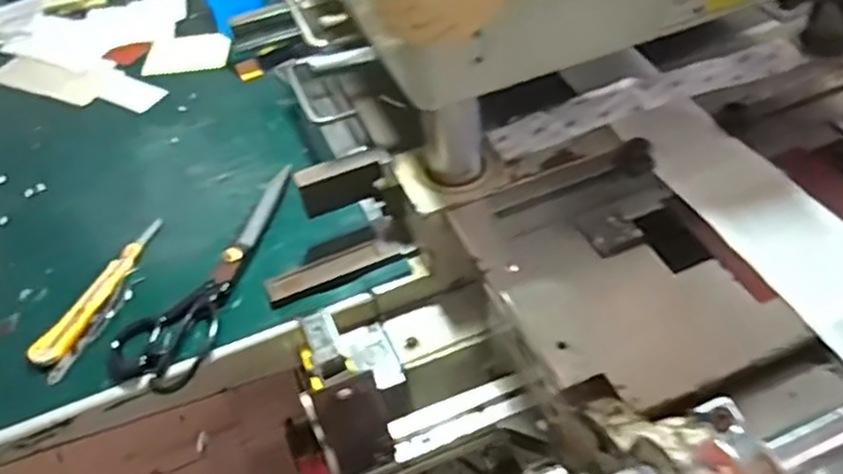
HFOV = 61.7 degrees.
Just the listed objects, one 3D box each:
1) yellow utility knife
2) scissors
[{"bbox_3d":[-0.282,0.044,0.619,0.030,0.009,0.163,15,51,20],"label":"yellow utility knife"},{"bbox_3d":[-0.190,0.023,0.628,0.076,0.019,0.248,7,49,14],"label":"scissors"}]

